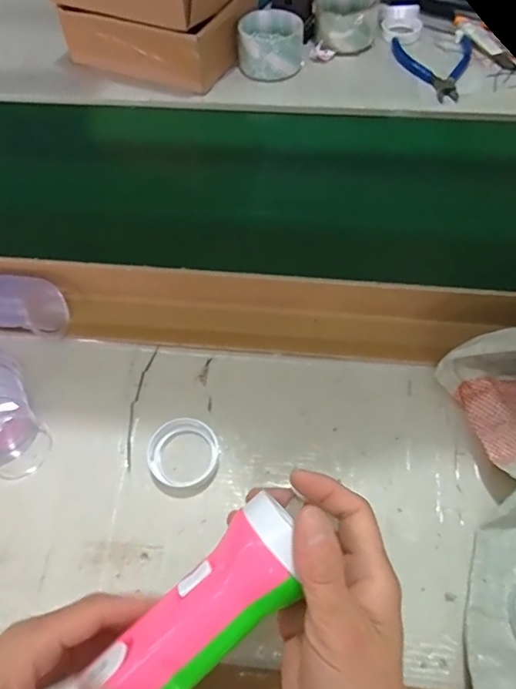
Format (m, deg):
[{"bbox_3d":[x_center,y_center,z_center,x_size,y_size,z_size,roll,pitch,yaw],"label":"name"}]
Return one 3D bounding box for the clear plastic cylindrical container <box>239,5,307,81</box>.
[{"bbox_3d":[0.018,-0.390,0.671,0.083,0.051,0.089,-1,58,1],"label":"clear plastic cylindrical container"}]

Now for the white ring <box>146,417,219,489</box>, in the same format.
[{"bbox_3d":[-0.058,0.083,0.401,0.052,0.011,0.054,-1,58,1],"label":"white ring"}]

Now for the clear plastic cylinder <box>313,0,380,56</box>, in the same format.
[{"bbox_3d":[0.121,-0.444,0.702,0.088,0.050,0.099,5,58,5],"label":"clear plastic cylinder"}]

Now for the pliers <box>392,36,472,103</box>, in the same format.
[{"bbox_3d":[0.232,-0.362,0.670,0.104,0.007,0.143,3,58,4],"label":"pliers"}]

